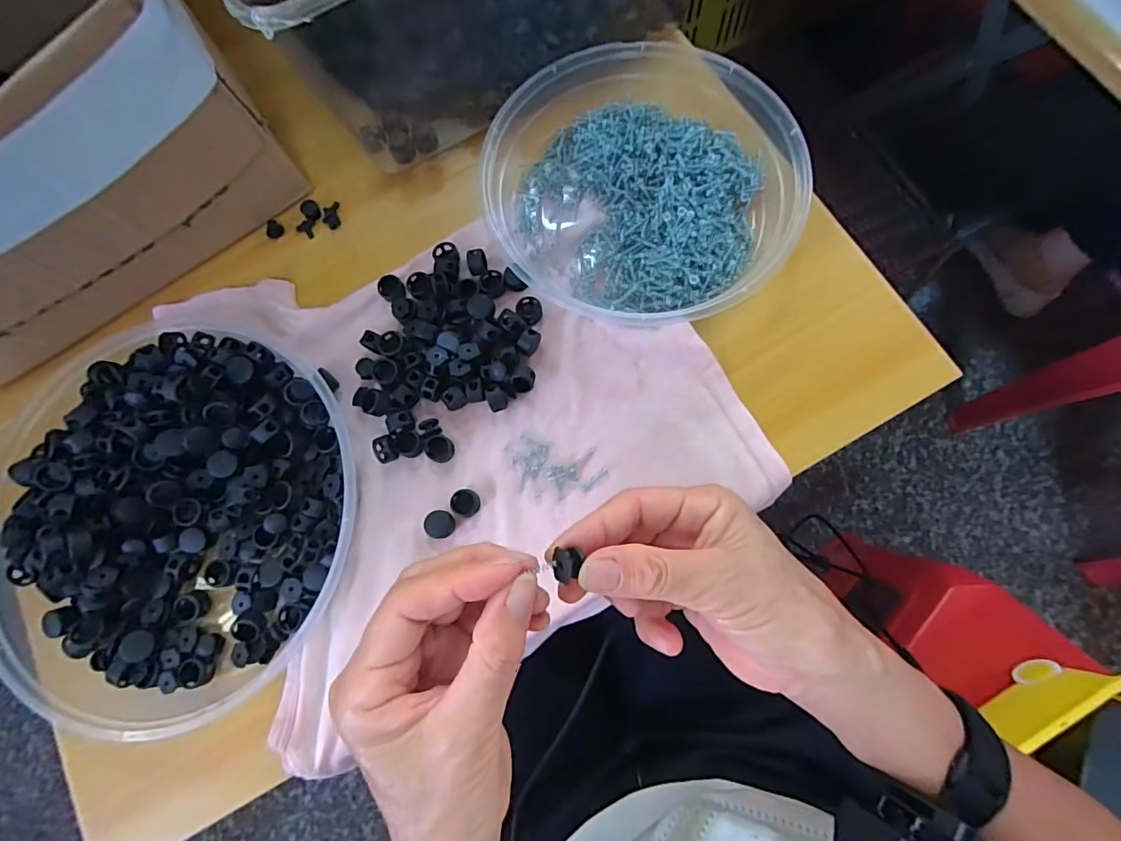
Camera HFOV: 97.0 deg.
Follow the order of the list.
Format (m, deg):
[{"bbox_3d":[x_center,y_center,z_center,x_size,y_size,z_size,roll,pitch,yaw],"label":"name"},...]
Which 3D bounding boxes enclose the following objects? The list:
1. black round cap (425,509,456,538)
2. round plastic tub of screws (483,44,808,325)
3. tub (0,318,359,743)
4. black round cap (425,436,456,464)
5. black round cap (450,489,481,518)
[{"bbox_3d":[-0.074,0.064,0.306,0.017,0.006,0.017,-1,77,2],"label":"black round cap"},{"bbox_3d":[0.052,-0.160,0.326,0.197,0.035,0.186,-1,77,2],"label":"round plastic tub of screws"},{"bbox_3d":[-0.239,0.053,0.295,0.233,0.040,0.226,-1,77,2],"label":"tub"},{"bbox_3d":[-0.076,0.018,0.314,0.017,0.006,0.017,-1,77,2],"label":"black round cap"},{"bbox_3d":[-0.059,0.051,0.307,0.017,0.009,0.017,-1,77,2],"label":"black round cap"}]

